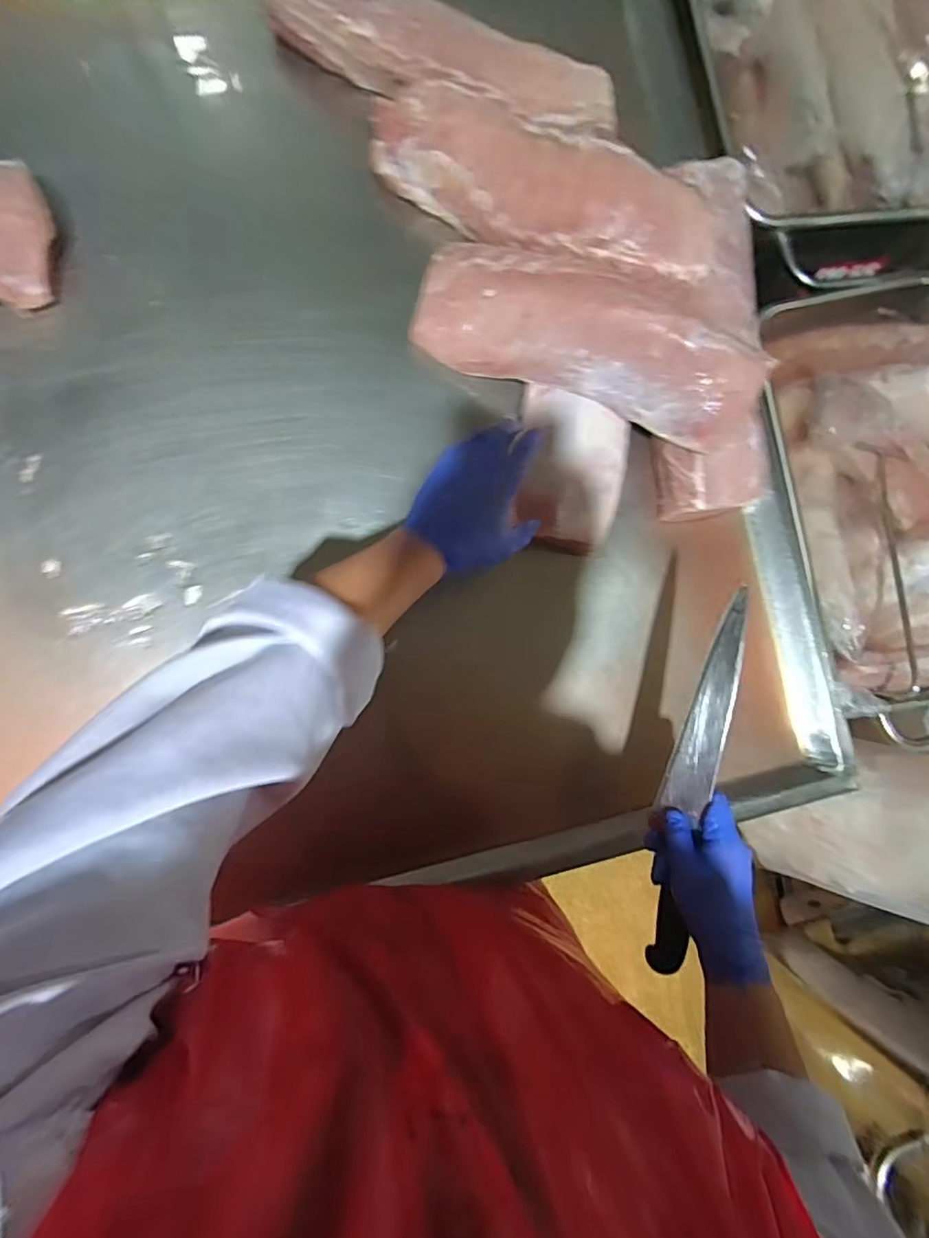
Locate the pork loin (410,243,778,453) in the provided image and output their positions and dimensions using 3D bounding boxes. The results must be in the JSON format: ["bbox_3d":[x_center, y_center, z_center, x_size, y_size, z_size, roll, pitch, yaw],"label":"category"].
[{"bbox_3d":[0.131,-0.314,0.584,0.374,0.089,0.138,22,83,8],"label":"pork loin"}]

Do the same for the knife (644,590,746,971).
[{"bbox_3d":[0.207,0.149,0.497,0.030,0.038,0.346,10,94,-6],"label":"knife"}]

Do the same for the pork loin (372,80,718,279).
[{"bbox_3d":[0.081,-0.470,0.592,0.389,0.083,0.108,27,82,10],"label":"pork loin"}]

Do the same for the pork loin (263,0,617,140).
[{"bbox_3d":[-0.032,-0.642,0.639,0.431,0.075,0.111,16,84,-5],"label":"pork loin"}]

